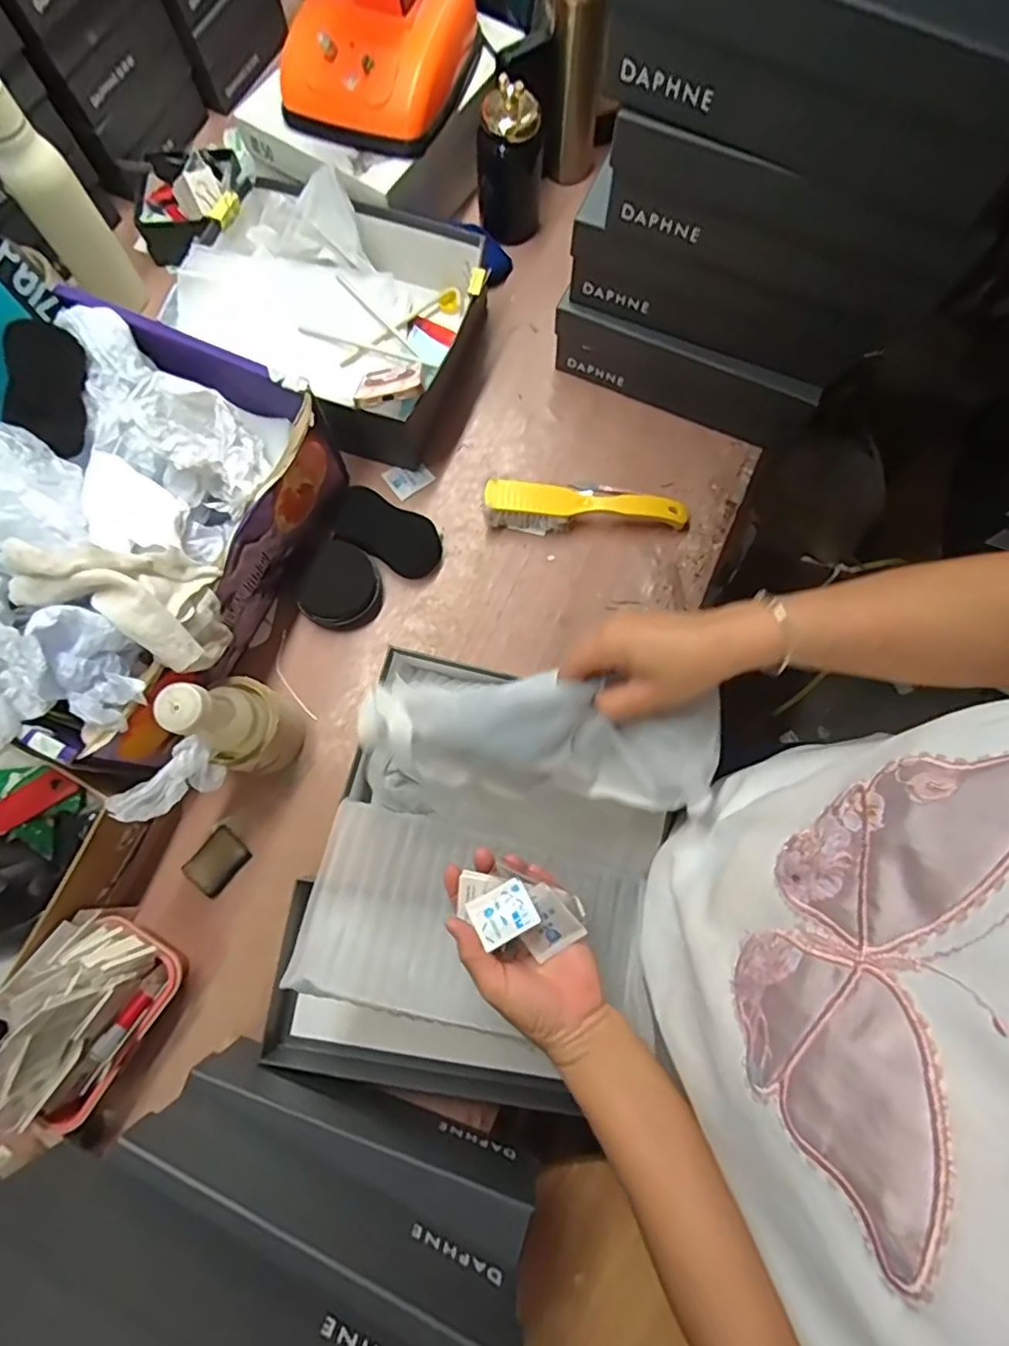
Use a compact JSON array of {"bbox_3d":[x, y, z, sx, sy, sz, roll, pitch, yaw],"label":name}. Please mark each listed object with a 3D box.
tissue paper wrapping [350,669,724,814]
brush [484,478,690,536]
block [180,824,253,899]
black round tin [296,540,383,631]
[{"bbox_3d":[0.024,0.051,0.467,0.263,0.065,0.083,6,77,6],"label":"tissue paper wrapping"},{"bbox_3d":[0.091,-0.189,0.694,0.223,0.039,0.048,0,77,0],"label":"brush"},{"bbox_3d":[-0.294,0.193,0.628,0.045,0.010,0.059,37,80,8],"label":"block"},{"bbox_3d":[-0.181,-0.097,0.675,0.083,0.033,0.088,-6,77,-1],"label":"black round tin"}]

